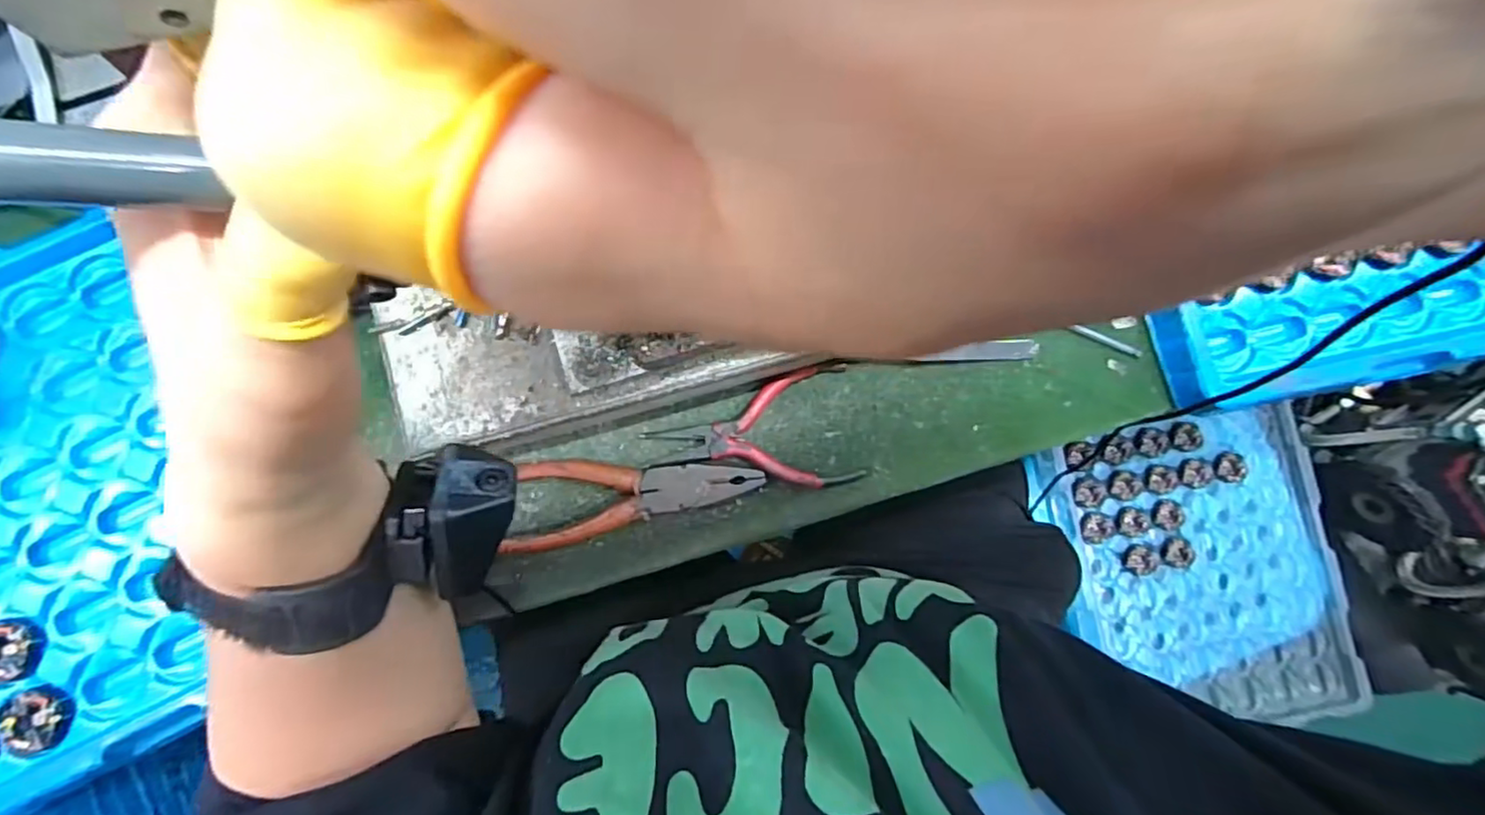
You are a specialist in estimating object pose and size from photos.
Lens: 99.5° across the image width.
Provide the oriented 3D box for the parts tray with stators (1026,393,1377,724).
[{"bbox_3d":[0.471,0.167,0.658,0.282,0.037,0.325,-11,87,-5],"label":"parts tray with stators"}]

